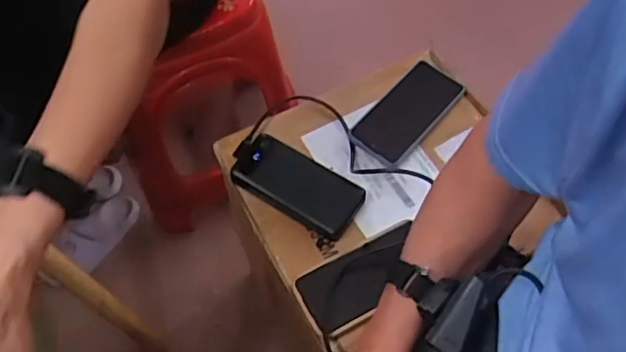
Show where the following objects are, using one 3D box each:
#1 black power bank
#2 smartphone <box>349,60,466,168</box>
[{"bbox_3d":[-0.021,0.008,0.735,0.159,0.027,0.071,29,64,17],"label":"black power bank"},{"bbox_3d":[0.121,-0.086,0.799,0.087,0.016,0.165,37,65,20],"label":"smartphone"}]

